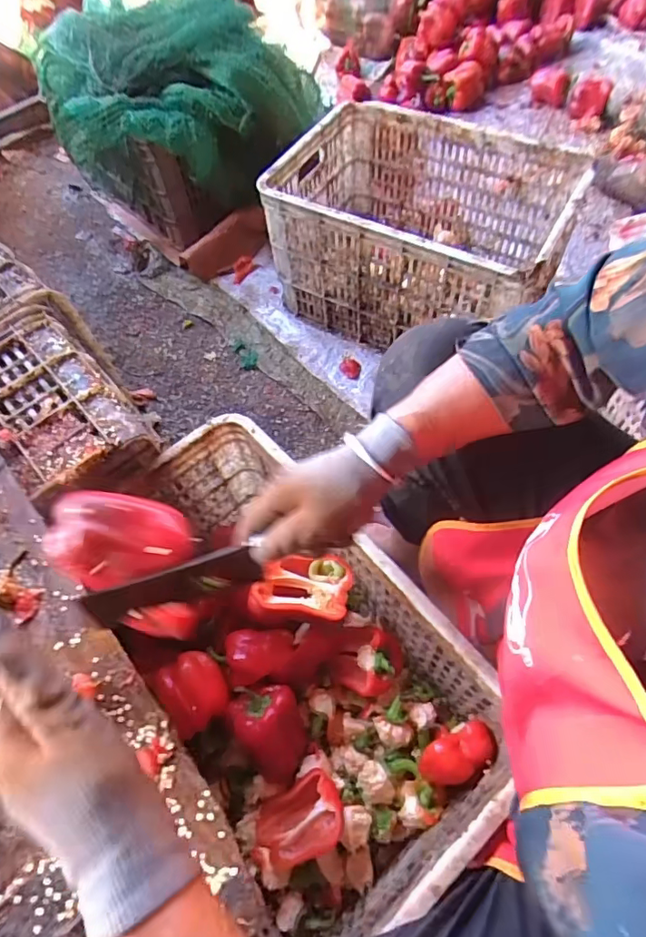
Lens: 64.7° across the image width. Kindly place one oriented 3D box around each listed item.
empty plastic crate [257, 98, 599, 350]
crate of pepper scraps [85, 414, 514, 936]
[{"bbox_3d":[0.187,-0.463,1.006,0.517,0.270,0.357,29,66,19],"label":"empty plastic crate"},{"bbox_3d":[-0.064,0.228,0.631,0.302,0.258,0.511,-35,64,-15],"label":"crate of pepper scraps"}]

